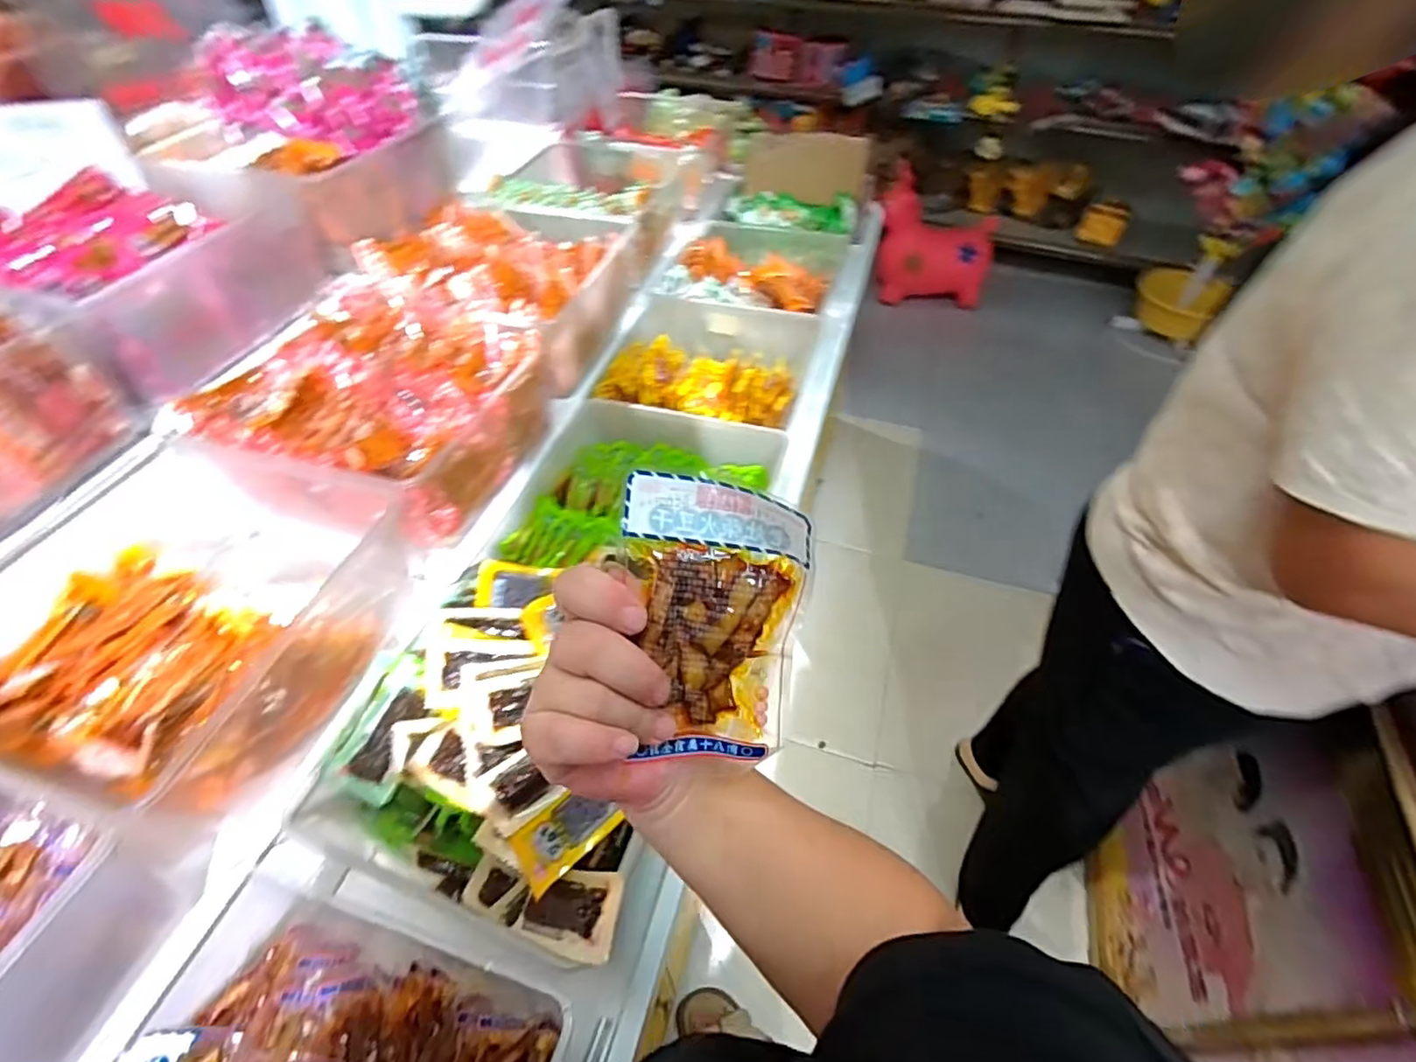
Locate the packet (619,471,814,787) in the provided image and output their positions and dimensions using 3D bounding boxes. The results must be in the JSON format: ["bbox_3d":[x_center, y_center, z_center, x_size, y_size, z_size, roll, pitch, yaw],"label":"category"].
[{"bbox_3d":[0.000,0.040,0.257,0.074,0.120,0.011,7,14,1],"label":"packet"}]

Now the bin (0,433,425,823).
[{"bbox_3d":[-0.462,0.074,0.592,0.289,0.138,0.325,13,50,10],"label":"bin"}]

